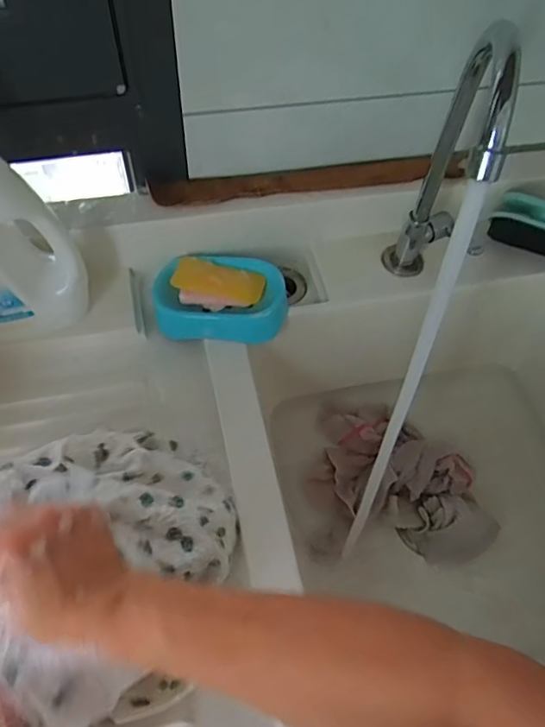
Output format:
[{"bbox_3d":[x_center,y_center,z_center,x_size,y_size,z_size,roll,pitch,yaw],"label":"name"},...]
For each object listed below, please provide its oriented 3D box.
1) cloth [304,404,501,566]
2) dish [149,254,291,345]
[{"bbox_3d":[0.164,0.143,0.682,0.237,0.059,0.147,23,61,9],"label":"cloth"},{"bbox_3d":[-0.056,-0.075,0.600,0.145,0.035,0.106,11,60,2],"label":"dish"}]

